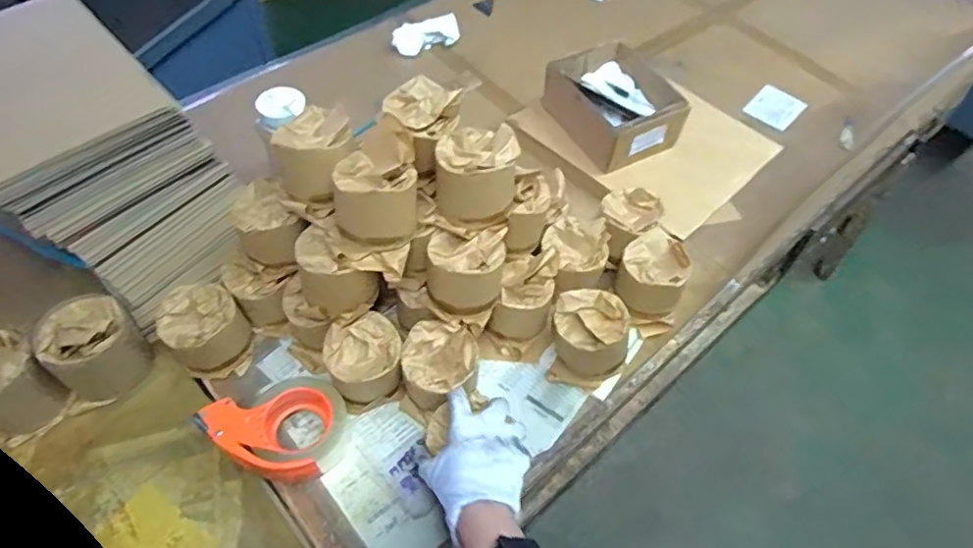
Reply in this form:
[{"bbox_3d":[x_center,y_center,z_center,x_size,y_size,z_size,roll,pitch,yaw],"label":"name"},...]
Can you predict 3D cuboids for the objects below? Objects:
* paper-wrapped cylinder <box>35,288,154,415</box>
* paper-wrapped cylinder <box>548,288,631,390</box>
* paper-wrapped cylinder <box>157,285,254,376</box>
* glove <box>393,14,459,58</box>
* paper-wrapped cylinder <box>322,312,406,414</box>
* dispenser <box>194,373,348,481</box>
[{"bbox_3d":[-0.505,0.093,0.744,0.115,0.105,0.103,-39,65,-25],"label":"paper-wrapped cylinder"},{"bbox_3d":[0.138,0.083,0.779,0.102,0.109,0.106,12,56,6],"label":"paper-wrapped cylinder"},{"bbox_3d":[-0.368,0.077,0.773,0.095,0.085,0.098,-6,56,-7],"label":"paper-wrapped cylinder"},{"bbox_3d":[-0.124,-0.488,1.202,0.140,0.036,0.065,-12,57,-11],"label":"glove"},{"bbox_3d":[-0.151,0.116,0.747,0.088,0.100,0.085,1,56,-2],"label":"paper-wrapped cylinder"},{"bbox_3d":[-0.252,0.181,0.722,0.146,0.063,0.128,25,58,14],"label":"dispenser"}]

